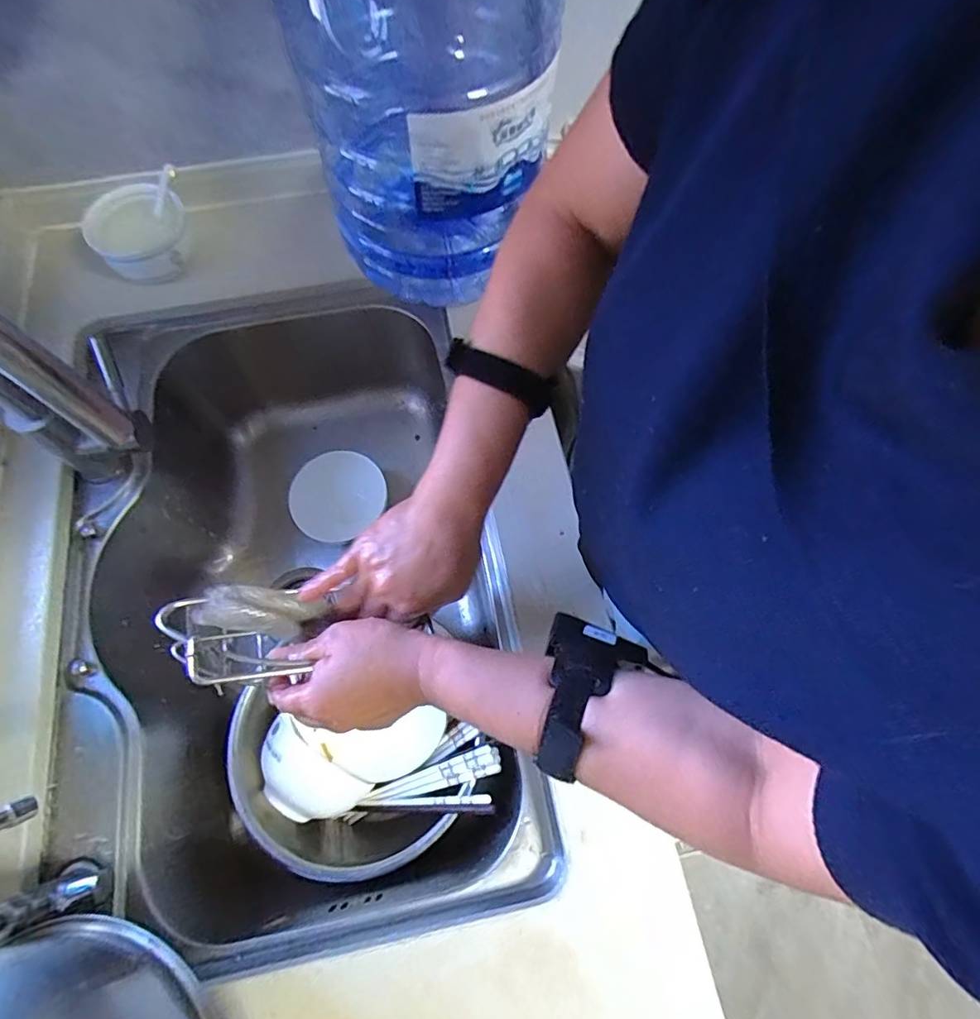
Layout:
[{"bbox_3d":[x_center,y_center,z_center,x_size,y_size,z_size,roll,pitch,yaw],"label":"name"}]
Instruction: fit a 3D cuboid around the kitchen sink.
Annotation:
[{"bbox_3d":[-0.220,0.093,0.655,0.427,0.230,0.682,-11,69,-4],"label":"kitchen sink"}]

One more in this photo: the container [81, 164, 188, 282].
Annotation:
[{"bbox_3d":[-0.416,-0.339,0.652,0.128,0.055,0.113,-37,73,-13],"label":"container"}]

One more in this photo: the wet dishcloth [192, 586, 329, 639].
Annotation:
[{"bbox_3d":[-0.170,0.077,0.403,0.086,0.027,0.032,13,64,-33],"label":"wet dishcloth"}]

